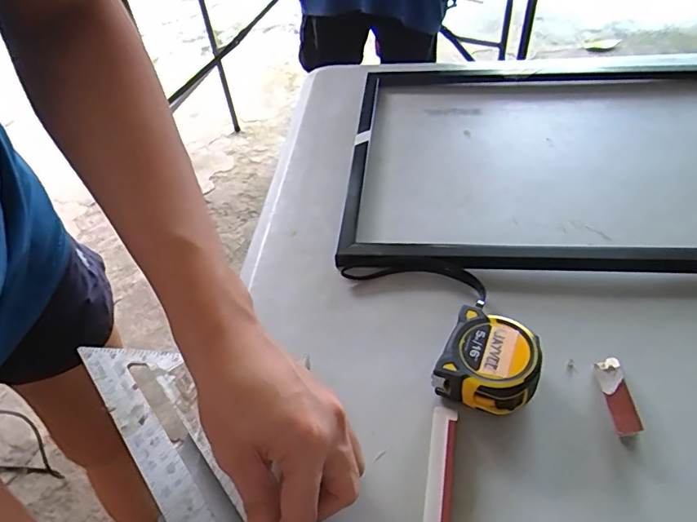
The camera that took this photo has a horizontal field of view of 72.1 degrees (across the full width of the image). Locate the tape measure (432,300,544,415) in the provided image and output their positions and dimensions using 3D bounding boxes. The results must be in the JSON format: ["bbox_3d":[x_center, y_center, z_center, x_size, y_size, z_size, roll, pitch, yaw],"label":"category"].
[{"bbox_3d":[0.104,0.074,0.348,0.064,0.042,0.065,19,50,23],"label":"tape measure"}]

